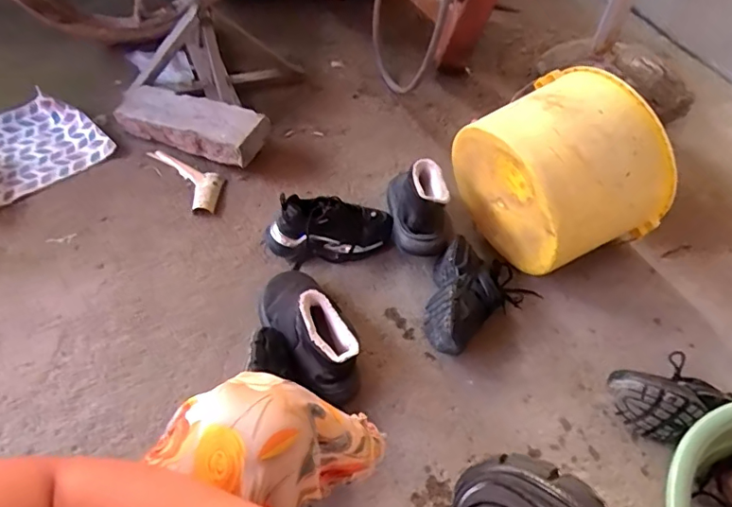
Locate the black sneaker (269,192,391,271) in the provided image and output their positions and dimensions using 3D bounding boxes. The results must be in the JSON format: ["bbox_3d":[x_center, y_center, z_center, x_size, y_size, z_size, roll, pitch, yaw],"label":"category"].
[{"bbox_3d":[-0.070,-0.047,1.041,0.250,0.107,0.092,-8,53,-9],"label":"black sneaker"}]

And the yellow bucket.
[{"bbox_3d":[0.385,-0.163,1.038,0.299,0.241,0.324,-26,57,-21],"label":"yellow bucket"}]

